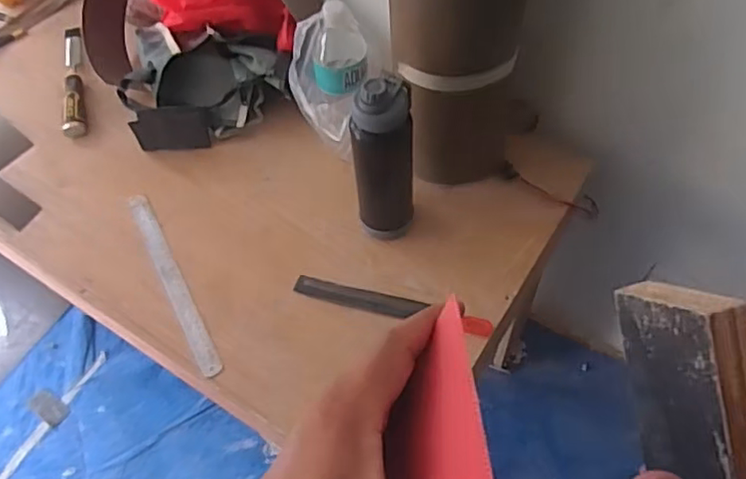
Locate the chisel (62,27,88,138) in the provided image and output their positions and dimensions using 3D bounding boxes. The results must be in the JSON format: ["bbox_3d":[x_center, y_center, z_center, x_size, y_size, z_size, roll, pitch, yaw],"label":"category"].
[{"bbox_3d":[-0.530,-0.290,1.114,0.040,0.025,0.271,-14,59,-6],"label":"chisel"}]

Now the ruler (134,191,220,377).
[{"bbox_3d":[-0.289,0.056,0.902,0.029,0.007,0.323,-24,61,-17],"label":"ruler"}]

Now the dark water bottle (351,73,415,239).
[{"bbox_3d":[0.015,-0.098,0.829,0.076,0.273,0.066,-1,58,2],"label":"dark water bottle"}]

